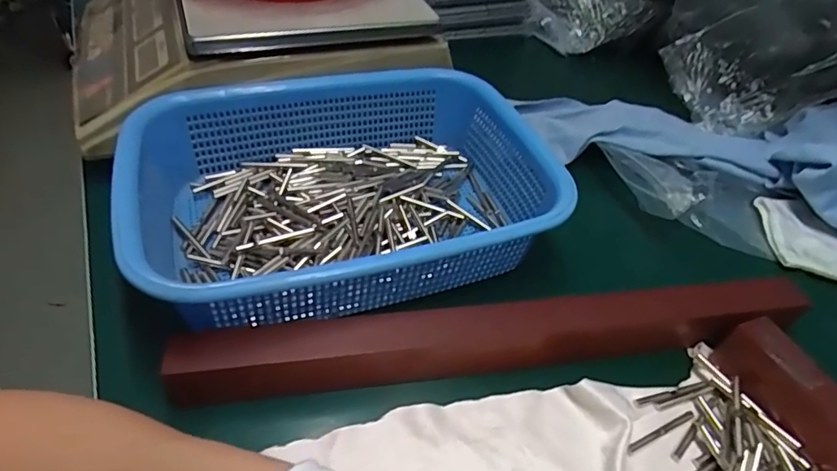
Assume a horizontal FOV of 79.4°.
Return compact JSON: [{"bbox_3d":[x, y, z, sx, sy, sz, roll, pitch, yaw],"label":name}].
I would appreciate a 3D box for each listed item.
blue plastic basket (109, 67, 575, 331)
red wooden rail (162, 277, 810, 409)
[{"bbox_3d":[-0.054,-0.031,0.367,0.292,0.075,0.205,-14,49,-18],"label":"blue plastic basket"},{"bbox_3d":[0.059,0.062,0.312,0.387,0.044,0.027,-4,47,-9],"label":"red wooden rail"}]

